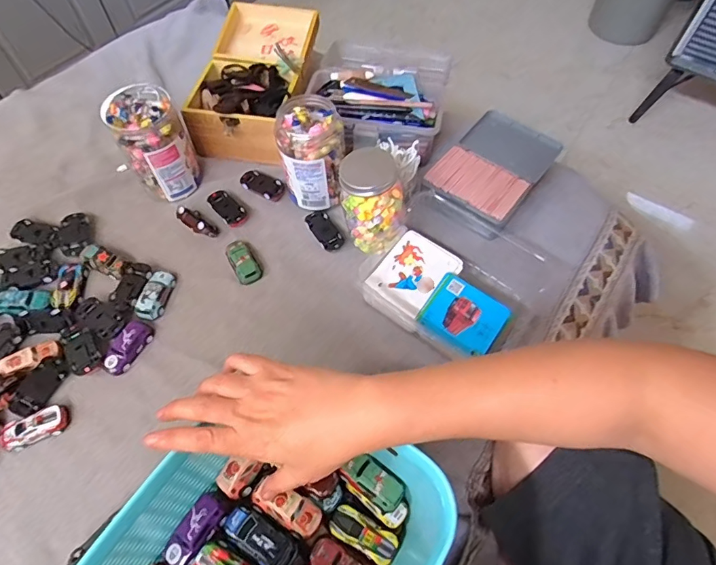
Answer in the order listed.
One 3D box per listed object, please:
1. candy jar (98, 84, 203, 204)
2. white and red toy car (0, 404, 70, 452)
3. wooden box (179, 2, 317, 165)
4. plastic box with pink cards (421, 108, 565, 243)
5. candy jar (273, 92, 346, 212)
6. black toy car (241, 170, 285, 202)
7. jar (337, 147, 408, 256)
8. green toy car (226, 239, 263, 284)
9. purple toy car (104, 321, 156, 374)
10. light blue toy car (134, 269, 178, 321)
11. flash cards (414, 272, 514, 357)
[{"bbox_3d":[-0.266,-0.183,0.604,0.082,0.121,0.088,0,62,0],"label":"candy jar"},{"bbox_3d":[-0.342,0.153,0.476,0.068,0.016,0.030,-21,64,-10],"label":"white and red toy car"},{"bbox_3d":[-0.152,-0.311,0.694,0.137,0.086,0.251,9,63,5],"label":"wooden box"},{"bbox_3d":[0.180,-0.150,0.629,0.129,0.061,0.223,30,54,15],"label":"plastic box with pink cards"},{"bbox_3d":[-0.058,-0.166,0.585,0.079,0.117,0.088,-5,62,-2],"label":"candy jar"},{"bbox_3d":[-0.134,-0.138,0.639,0.068,0.013,0.036,26,65,13],"label":"black toy car"},{"bbox_3d":[0.019,-0.092,0.538,0.077,0.115,0.067,4,62,2],"label":"jar"},{"bbox_3d":[-0.146,-0.029,0.576,0.031,0.020,0.063,-27,65,-13],"label":"green toy car"},{"bbox_3d":[-0.265,0.072,0.518,0.032,0.019,0.062,26,65,13],"label":"purple toy car"},{"bbox_3d":[-0.246,0.014,0.553,0.029,0.018,0.066,10,63,5],"label":"light blue toy car"},{"bbox_3d":[0.114,0.036,0.493,0.083,0.009,0.076,35,66,18],"label":"flash cards"}]

